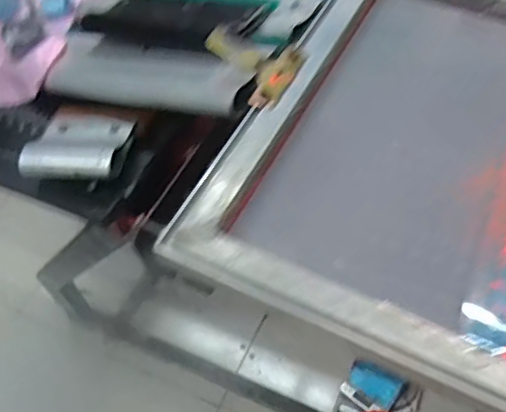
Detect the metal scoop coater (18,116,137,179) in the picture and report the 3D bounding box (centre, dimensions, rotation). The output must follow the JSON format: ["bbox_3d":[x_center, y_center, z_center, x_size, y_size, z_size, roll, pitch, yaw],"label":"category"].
[{"bbox_3d":[-0.187,-0.067,0.621,0.104,0.022,0.085,1,53,9],"label":"metal scoop coater"}]

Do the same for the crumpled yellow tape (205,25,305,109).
[{"bbox_3d":[-0.003,-0.143,0.572,0.088,0.035,0.085,20,58,22],"label":"crumpled yellow tape"}]

